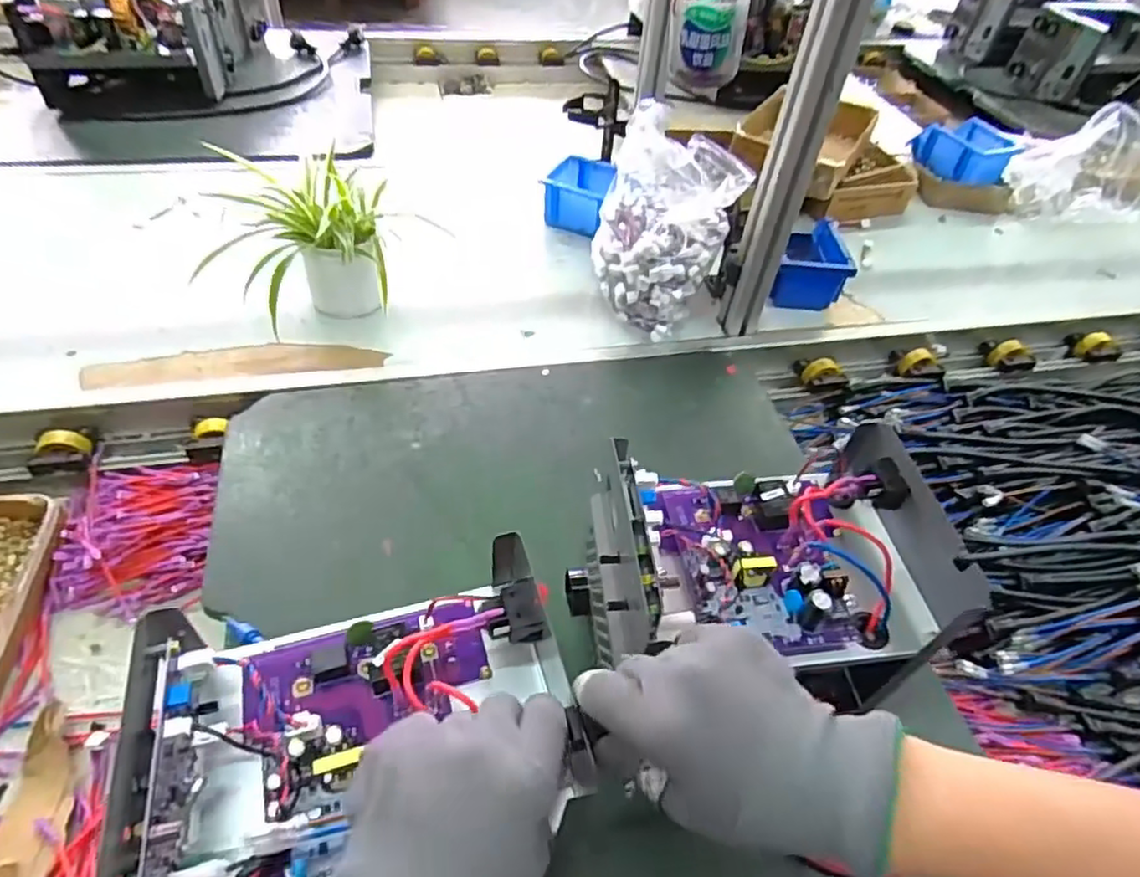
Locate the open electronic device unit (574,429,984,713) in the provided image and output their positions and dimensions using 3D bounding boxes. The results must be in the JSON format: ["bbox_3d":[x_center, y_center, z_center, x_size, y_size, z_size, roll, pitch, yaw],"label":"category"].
[{"bbox_3d":[0.125,0.078,0.445,0.231,0.075,0.155,-5,53,-9],"label":"open electronic device unit"}]

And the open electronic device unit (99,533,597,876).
[{"bbox_3d":[-0.109,0.155,0.349,0.202,0.079,0.149,-8,54,-11],"label":"open electronic device unit"}]

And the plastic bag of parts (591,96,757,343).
[{"bbox_3d":[0.104,-0.254,0.827,0.163,0.210,0.139,36,54,25],"label":"plastic bag of parts"}]

